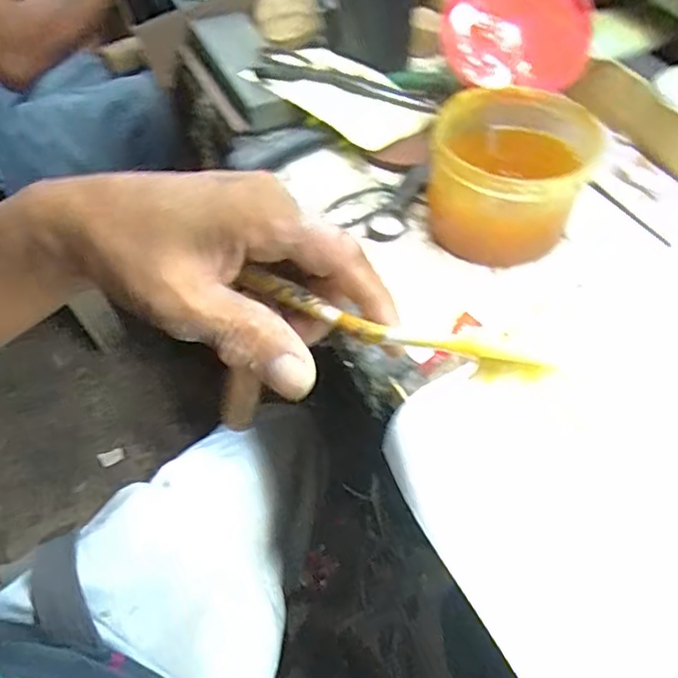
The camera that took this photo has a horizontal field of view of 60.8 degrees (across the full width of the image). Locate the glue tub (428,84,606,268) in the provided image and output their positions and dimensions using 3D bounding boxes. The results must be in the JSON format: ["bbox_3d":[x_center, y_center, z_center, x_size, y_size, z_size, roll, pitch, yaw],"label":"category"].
[{"bbox_3d":[0.125,-0.122,0.437,0.108,0.084,0.113,-2,53,3],"label":"glue tub"}]

